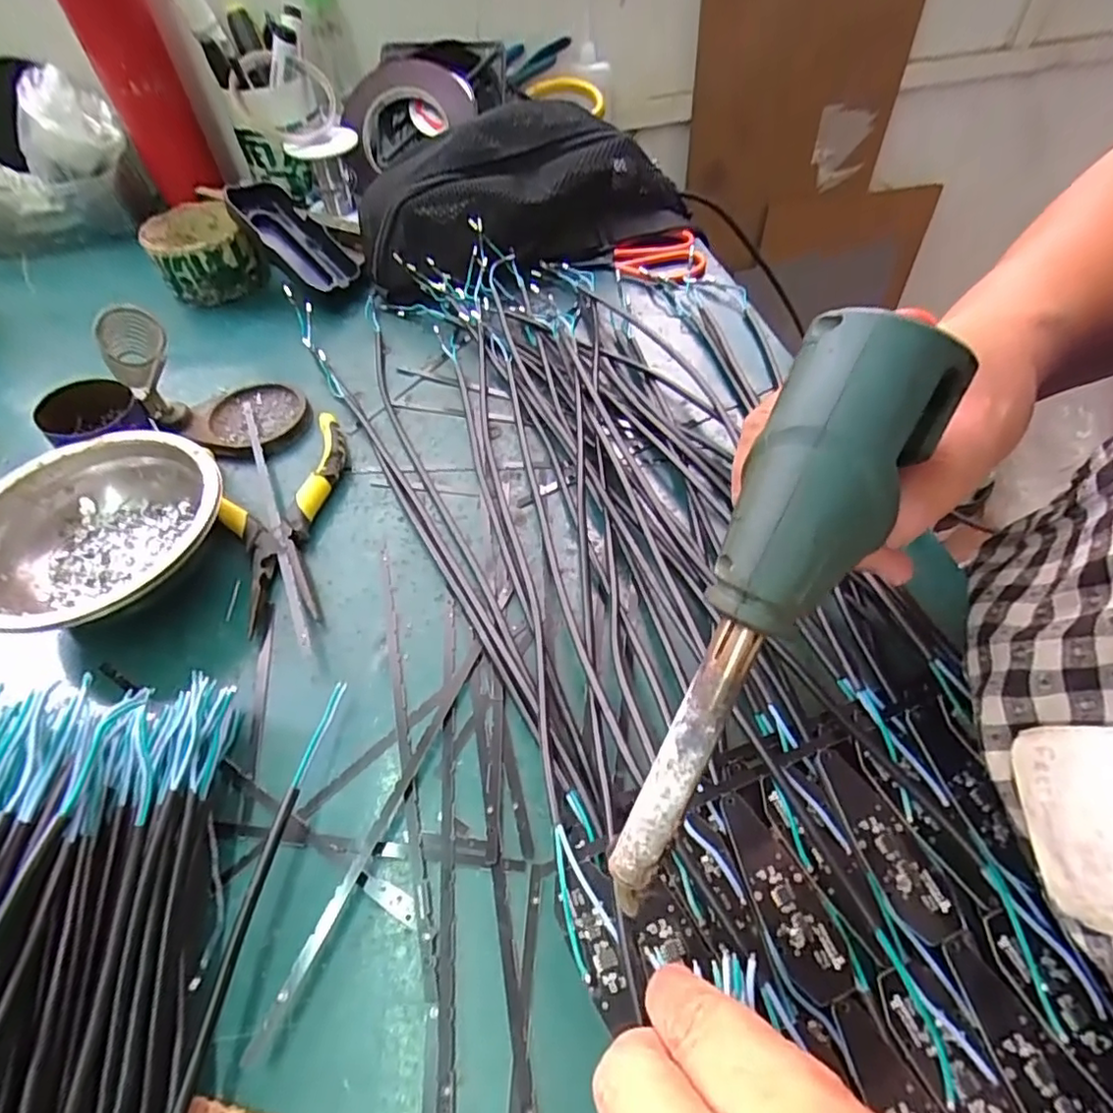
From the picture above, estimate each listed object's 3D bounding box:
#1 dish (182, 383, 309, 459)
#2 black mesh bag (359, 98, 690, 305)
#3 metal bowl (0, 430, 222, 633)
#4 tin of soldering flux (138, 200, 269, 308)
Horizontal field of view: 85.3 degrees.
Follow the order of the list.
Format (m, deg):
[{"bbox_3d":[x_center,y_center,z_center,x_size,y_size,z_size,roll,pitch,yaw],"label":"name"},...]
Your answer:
[{"bbox_3d":[-0.205,-0.092,0.405,0.074,0.010,0.064,-12,54,-7],"label":"dish"},{"bbox_3d":[-0.026,-0.279,0.474,0.249,0.111,0.086,-18,55,-12],"label":"black mesh bag"},{"bbox_3d":[-0.254,-0.015,0.333,0.126,0.043,0.126,-1,53,1],"label":"metal bowl"},{"bbox_3d":[-0.288,-0.247,0.494,0.073,0.048,0.078,-1,53,1],"label":"tin of soldering flux"}]

